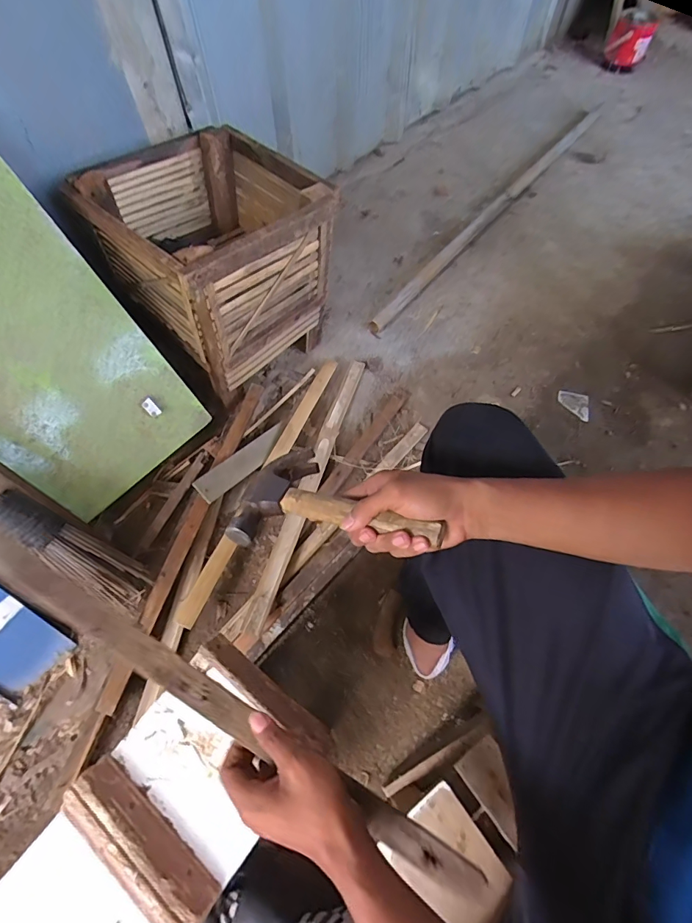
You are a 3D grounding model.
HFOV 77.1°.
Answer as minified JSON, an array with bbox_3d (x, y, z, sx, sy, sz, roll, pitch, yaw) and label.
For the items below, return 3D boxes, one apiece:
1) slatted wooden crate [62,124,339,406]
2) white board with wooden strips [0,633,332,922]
[{"bbox_3d":[-0.267,-0.419,0.909,0.356,0.298,0.369,-40,69,-19],"label":"slatted wooden crate"},{"bbox_3d":[-0.207,0.387,0.430,0.180,0.039,0.388,35,67,17],"label":"white board with wooden strips"}]

